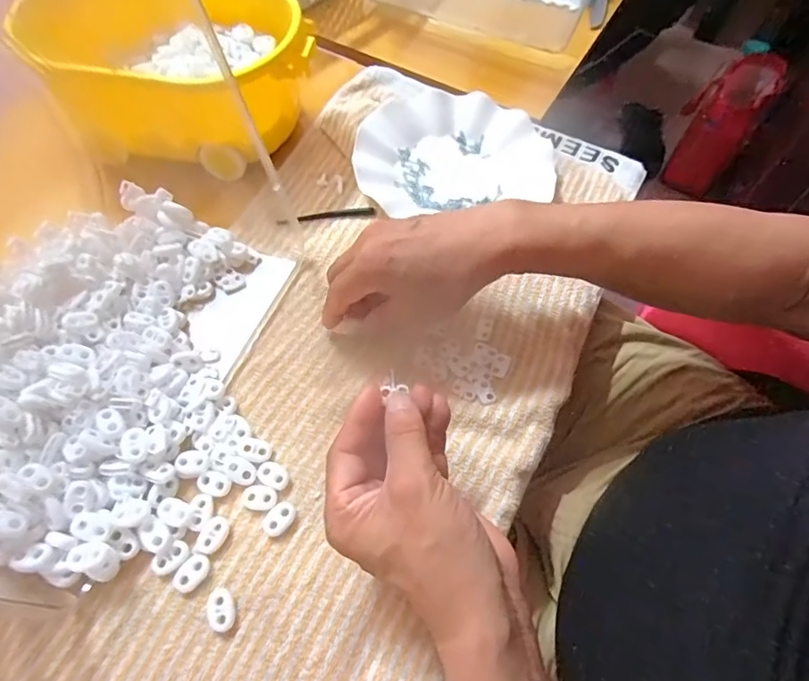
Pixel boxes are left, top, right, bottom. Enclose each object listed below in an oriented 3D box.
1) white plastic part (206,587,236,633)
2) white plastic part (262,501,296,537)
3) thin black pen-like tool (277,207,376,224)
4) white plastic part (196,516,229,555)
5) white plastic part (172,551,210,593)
[{"bbox_3d":[-0.109,0.159,0.296,0.014,0.004,0.024,-19,63,-13],"label":"white plastic part"},{"bbox_3d":[-0.081,0.114,0.322,0.016,0.004,0.022,35,65,16],"label":"white plastic part"},{"bbox_3d":[-0.069,-0.111,0.448,0.085,0.007,0.008,-9,61,-8],"label":"thin black pen-like tool"},{"bbox_3d":[-0.121,0.123,0.317,0.015,0.004,0.023,23,62,10],"label":"white plastic part"},{"bbox_3d":[-0.131,0.142,0.307,0.017,0.004,0.023,24,62,11],"label":"white plastic part"}]

